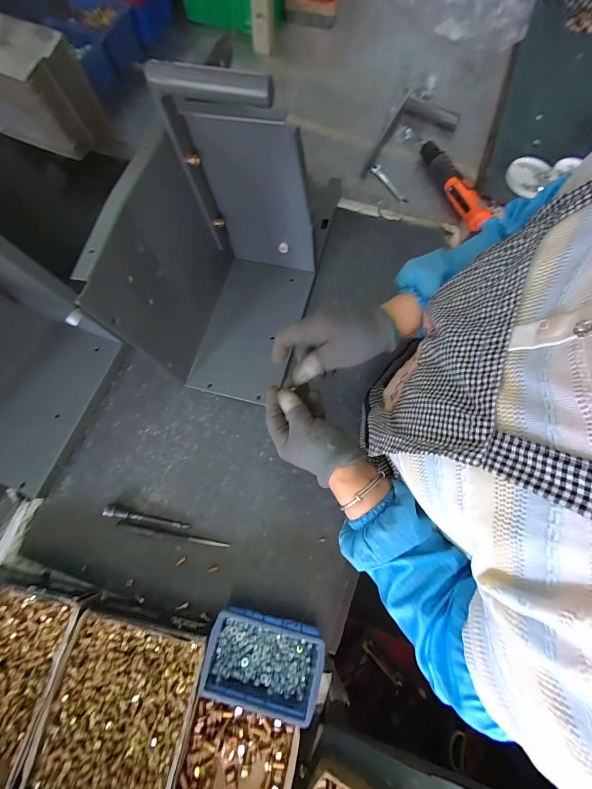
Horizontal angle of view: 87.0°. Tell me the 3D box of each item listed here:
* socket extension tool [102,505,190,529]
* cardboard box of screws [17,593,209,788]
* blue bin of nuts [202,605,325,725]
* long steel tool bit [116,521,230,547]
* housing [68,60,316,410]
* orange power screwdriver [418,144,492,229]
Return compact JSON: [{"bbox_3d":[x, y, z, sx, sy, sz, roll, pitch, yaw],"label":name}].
[{"bbox_3d":[-0.229,0.190,0.479,0.130,0.016,0.015,11,76,2],"label":"socket extension tool"},{"bbox_3d":[-0.216,0.392,0.394,0.173,0.054,0.209,12,76,3],"label":"cardboard box of screws"},{"bbox_3d":[-0.040,0.347,0.414,0.148,0.053,0.095,13,74,2],"label":"blue bin of nuts"},{"bbox_3d":[-0.187,0.215,0.473,0.169,0.012,0.013,12,76,3],"label":"long steel tool bit"},{"bbox_3d":[-0.103,-0.184,0.444,0.196,0.287,0.294,16,74,2],"label":"housing"},{"bbox_3d":[0.333,-0.452,0.671,0.050,0.058,0.256,-10,63,-3],"label":"orange power screwdriver"}]

